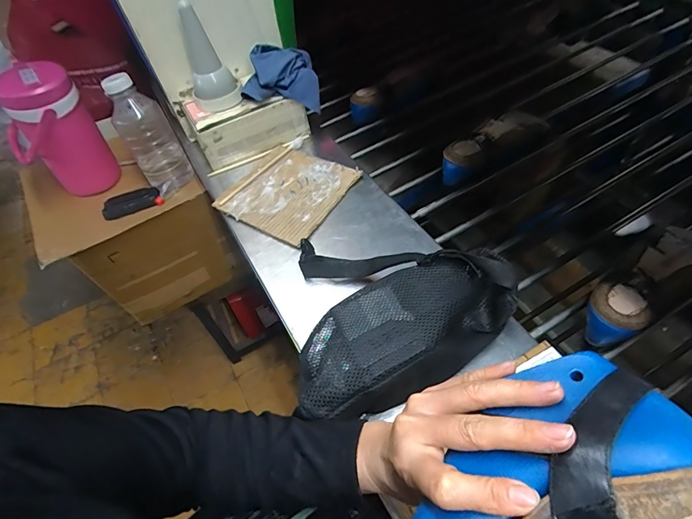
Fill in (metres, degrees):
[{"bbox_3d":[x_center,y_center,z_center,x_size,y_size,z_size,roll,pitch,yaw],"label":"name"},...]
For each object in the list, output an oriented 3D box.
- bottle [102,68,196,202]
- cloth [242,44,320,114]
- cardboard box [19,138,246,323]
[{"bbox_3d":[-0.369,-0.228,0.752,0.091,0.209,0.093,-34,56,-17],"label":"bottle"},{"bbox_3d":[-0.114,-0.307,0.677,0.126,0.082,0.085,-14,52,-3],"label":"cloth"},{"bbox_3d":[-0.477,-0.067,0.934,0.311,0.304,0.289,-30,54,-15],"label":"cardboard box"}]

